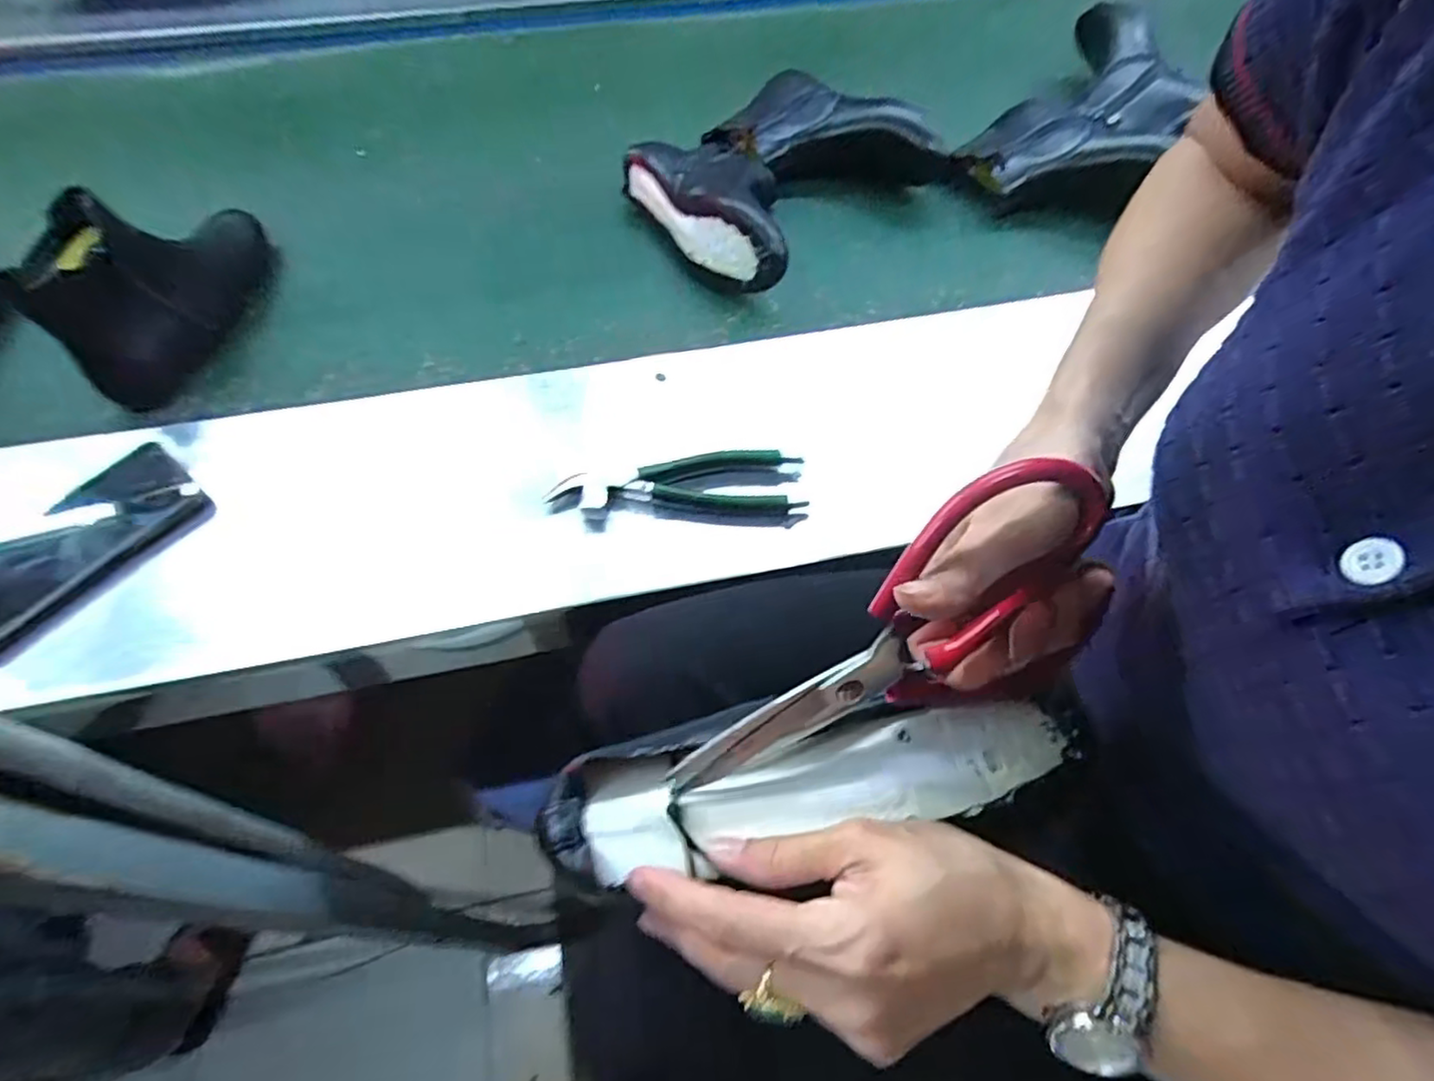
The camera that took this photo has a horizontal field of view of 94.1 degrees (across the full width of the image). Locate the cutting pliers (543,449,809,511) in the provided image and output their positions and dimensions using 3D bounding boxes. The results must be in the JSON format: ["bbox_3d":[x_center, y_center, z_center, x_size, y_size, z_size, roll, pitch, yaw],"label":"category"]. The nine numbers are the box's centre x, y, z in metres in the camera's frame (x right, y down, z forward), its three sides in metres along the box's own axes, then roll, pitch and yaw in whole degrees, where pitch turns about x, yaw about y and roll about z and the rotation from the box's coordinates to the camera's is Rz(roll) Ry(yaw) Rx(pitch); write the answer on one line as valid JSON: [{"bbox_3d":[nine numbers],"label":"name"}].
[{"bbox_3d":[-0.030,-0.046,0.510,0.186,0.014,0.052,1,58,-1],"label":"cutting pliers"}]

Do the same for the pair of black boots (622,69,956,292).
[{"bbox_3d":[0.061,-0.401,0.721,0.228,0.078,0.311,37,64,20],"label":"pair of black boots"}]

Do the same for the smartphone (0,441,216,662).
[{"bbox_3d":[-0.451,0.005,0.471,0.080,0.017,0.164,37,67,7],"label":"smartphone"}]

